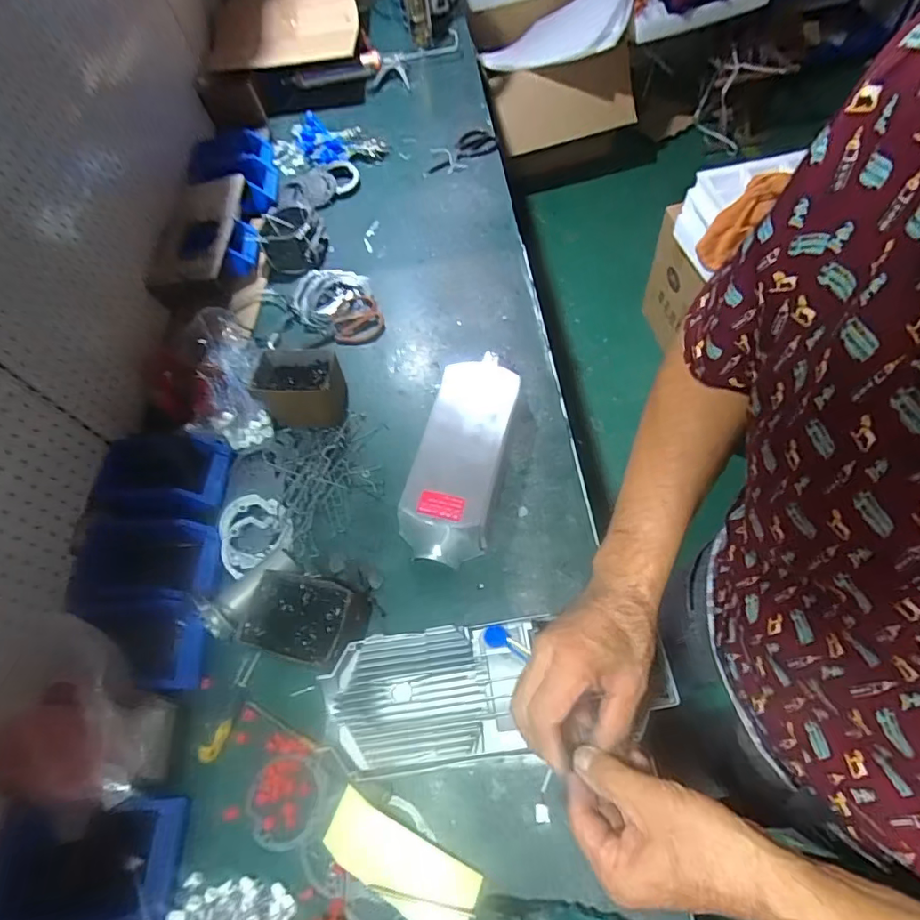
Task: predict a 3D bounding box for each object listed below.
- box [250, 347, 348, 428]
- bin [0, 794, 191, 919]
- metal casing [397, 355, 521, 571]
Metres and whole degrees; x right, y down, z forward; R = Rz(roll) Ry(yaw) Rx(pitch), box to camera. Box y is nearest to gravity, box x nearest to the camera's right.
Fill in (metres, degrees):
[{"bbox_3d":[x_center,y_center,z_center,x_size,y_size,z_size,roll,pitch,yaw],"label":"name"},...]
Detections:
[{"bbox_3d":[-0.262,-0.123,0.881,0.147,0.094,0.134,-11,59,2],"label":"box"},{"bbox_3d":[-0.418,0.450,0.586,0.172,0.090,0.126,-5,60,6],"label":"bin"},{"bbox_3d":[0.006,-0.011,0.821,0.133,0.073,0.355,8,62,13],"label":"metal casing"}]

